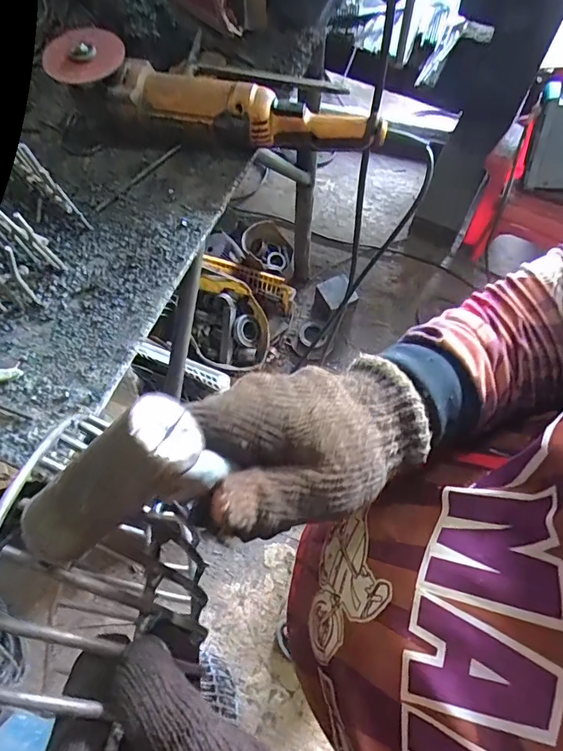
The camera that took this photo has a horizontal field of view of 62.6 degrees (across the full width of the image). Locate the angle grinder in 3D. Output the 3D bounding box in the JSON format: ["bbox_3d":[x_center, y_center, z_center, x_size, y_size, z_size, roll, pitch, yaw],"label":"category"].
[{"bbox_3d":[-0.069,-0.309,0.536,0.377,0.090,0.069,11,69,3],"label":"angle grinder"}]

